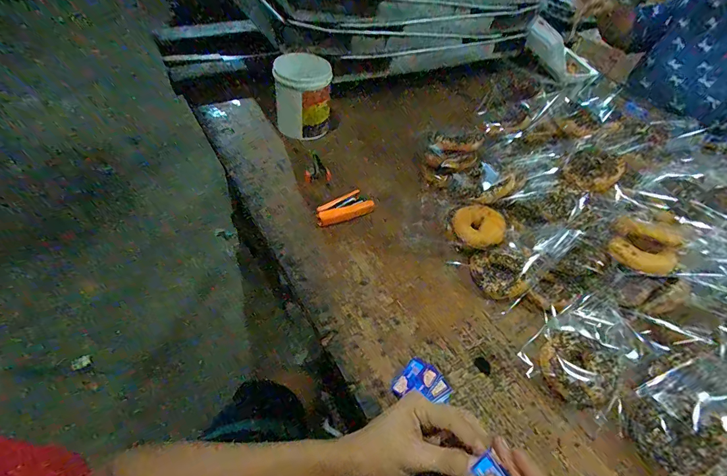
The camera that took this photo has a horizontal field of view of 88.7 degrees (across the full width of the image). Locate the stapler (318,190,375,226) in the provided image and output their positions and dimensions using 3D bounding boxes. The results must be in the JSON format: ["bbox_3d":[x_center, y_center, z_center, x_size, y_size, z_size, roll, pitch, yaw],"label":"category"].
[{"bbox_3d":[-0.033,-0.050,0.628,0.099,0.017,0.045,-19,54,-22],"label":"stapler"}]

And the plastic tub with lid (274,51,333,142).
[{"bbox_3d":[-0.121,-0.284,0.748,0.103,0.131,0.108,3,49,-4],"label":"plastic tub with lid"}]

